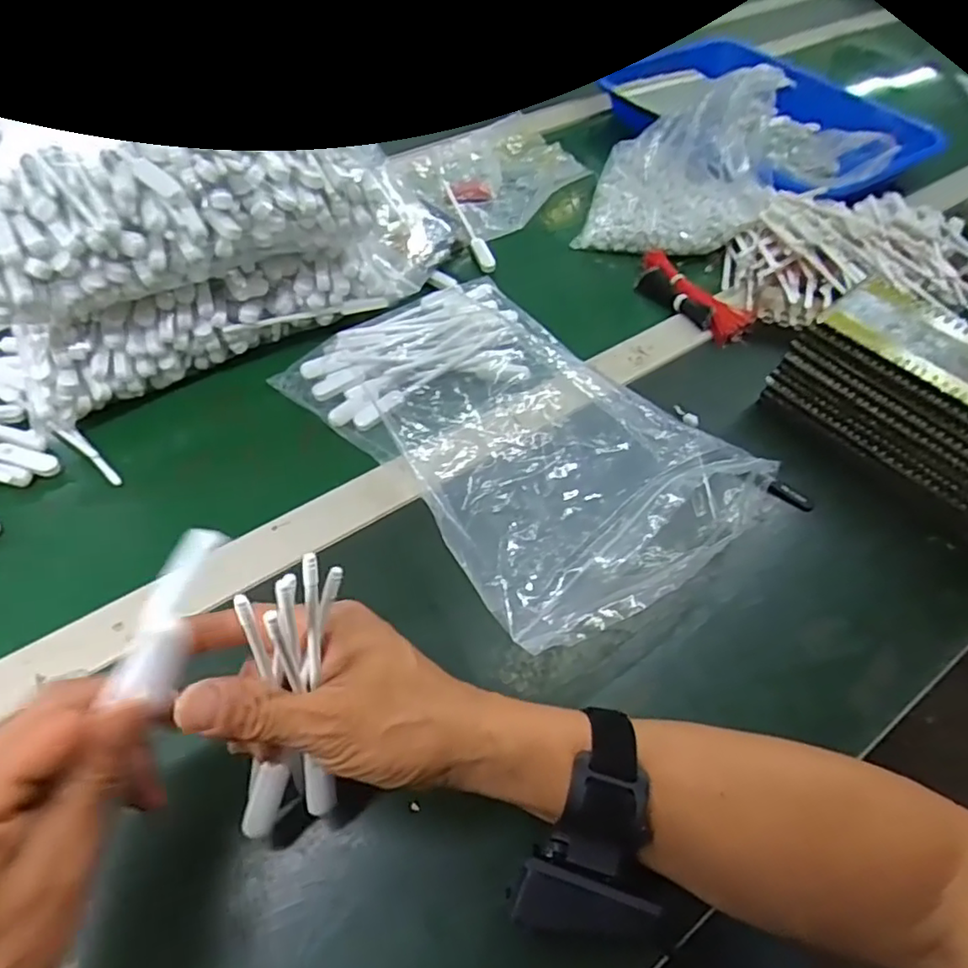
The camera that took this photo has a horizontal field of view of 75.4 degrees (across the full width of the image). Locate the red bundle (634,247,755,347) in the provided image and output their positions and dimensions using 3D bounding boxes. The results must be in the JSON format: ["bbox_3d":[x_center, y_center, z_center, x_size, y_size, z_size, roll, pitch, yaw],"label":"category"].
[{"bbox_3d":[0.196,-0.181,0.599,0.047,0.028,0.133,-30,62,-22],"label":"red bundle"}]

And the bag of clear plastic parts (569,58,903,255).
[{"bbox_3d":[0.255,-0.333,0.639,0.315,0.137,0.141,-7,56,-8],"label":"bag of clear plastic parts"}]

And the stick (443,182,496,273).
[{"bbox_3d":[-0.019,-0.275,0.661,0.015,0.007,0.153,-15,57,-13],"label":"stick"}]

